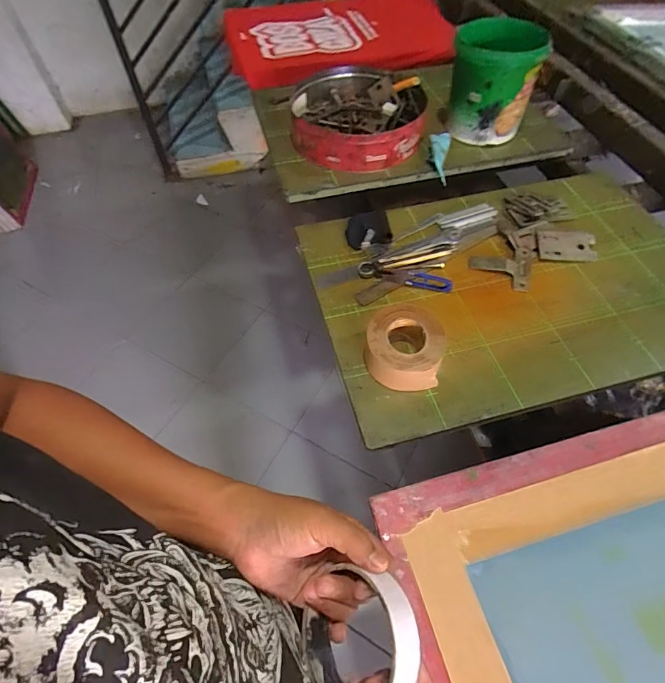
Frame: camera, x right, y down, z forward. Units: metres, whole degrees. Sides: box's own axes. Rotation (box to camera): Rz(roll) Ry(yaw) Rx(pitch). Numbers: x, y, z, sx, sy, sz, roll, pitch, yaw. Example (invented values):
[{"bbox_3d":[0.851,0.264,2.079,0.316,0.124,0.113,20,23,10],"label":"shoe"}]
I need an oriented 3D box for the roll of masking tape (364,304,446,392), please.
[{"bbox_3d":[0.091,0.009,0.528,0.093,0.051,0.099,-1,56,1],"label":"roll of masking tape"}]

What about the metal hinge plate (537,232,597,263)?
[{"bbox_3d":[0.370,-0.150,0.649,0.091,0.005,0.055,2,73,0],"label":"metal hinge plate"}]

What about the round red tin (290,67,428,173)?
[{"bbox_3d":[0.048,-0.448,0.822,0.254,0.067,0.273,6,56,6],"label":"round red tin"}]

